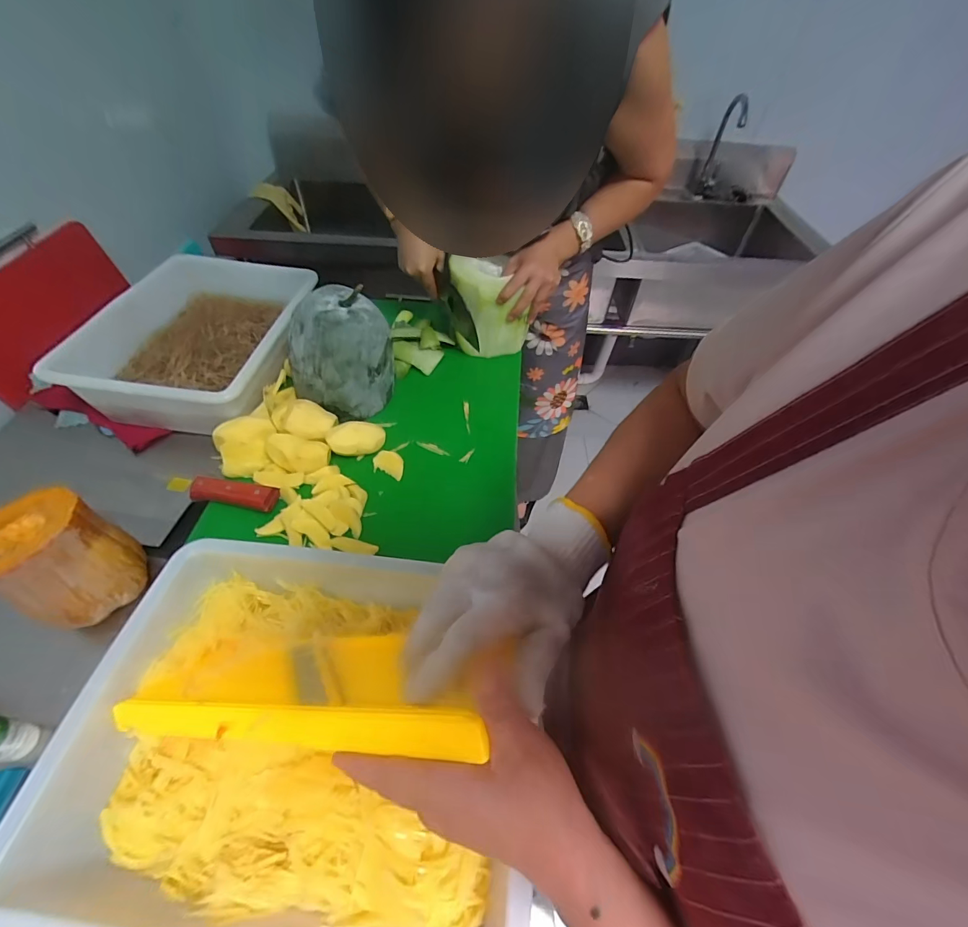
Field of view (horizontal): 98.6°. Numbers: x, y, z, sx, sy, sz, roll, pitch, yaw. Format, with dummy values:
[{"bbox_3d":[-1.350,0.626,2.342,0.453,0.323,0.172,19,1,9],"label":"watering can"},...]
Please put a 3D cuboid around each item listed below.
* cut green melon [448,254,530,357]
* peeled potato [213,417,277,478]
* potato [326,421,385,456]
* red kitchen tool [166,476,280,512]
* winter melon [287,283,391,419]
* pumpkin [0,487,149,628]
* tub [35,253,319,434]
[{"bbox_3d":[0.007,-0.278,0.744,0.110,0.145,0.112,-24,56,-20],"label":"cut green melon"},{"bbox_3d":[-0.341,-0.026,0.595,0.075,0.048,0.072,1,51,-1],"label":"peeled potato"},{"bbox_3d":[-0.185,-0.035,0.608,0.078,0.041,0.039,-15,53,-14],"label":"potato"},{"bbox_3d":[-0.352,0.036,0.559,0.157,0.027,0.035,11,52,7],"label":"red kitchen tool"},{"bbox_3d":[-0.218,-0.167,0.640,0.130,0.150,0.133,1,51,-1],"label":"winter melon"},{"bbox_3d":[-0.454,0.106,0.448,0.108,0.134,0.113,29,56,20],"label":"pumpkin"},{"bbox_3d":[-0.447,-0.199,0.706,0.265,0.131,0.358,5,51,2],"label":"tub"}]

